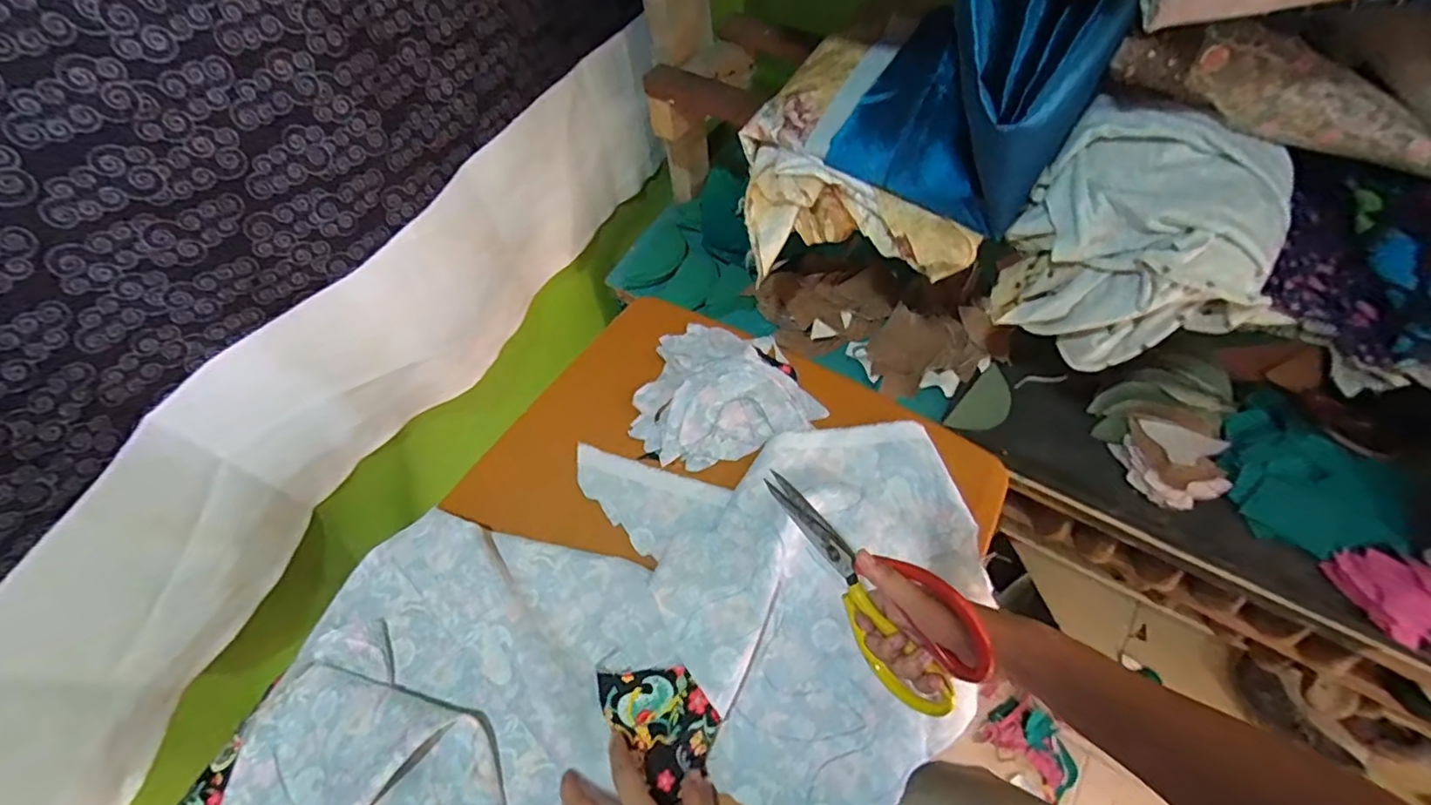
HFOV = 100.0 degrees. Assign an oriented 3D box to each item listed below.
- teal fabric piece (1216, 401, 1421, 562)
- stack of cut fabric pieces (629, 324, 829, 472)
[{"bbox_3d":[0.636,0.089,0.647,0.133,0.033,0.181,-34,64,-17],"label":"teal fabric piece"},{"bbox_3d":[-0.001,-0.020,0.658,0.186,0.020,0.170,-19,61,-9],"label":"stack of cut fabric pieces"}]

